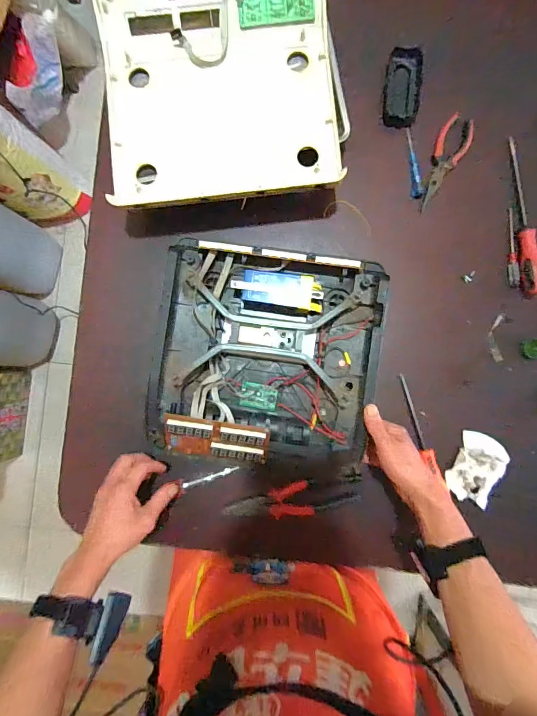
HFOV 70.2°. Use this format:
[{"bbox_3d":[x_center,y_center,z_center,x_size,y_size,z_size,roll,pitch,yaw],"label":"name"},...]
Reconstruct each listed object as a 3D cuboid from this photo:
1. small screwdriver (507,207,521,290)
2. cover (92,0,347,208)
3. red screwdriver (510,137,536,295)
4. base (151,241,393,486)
[{"bbox_3d":[0.381,-0.172,0.596,0.014,0.014,0.125,1,89,0],"label":"small screwdriver"},{"bbox_3d":[-0.073,-0.400,0.559,0.336,0.054,0.359,-5,89,0],"label":"cover"},{"bbox_3d":[0.391,-0.218,0.583,0.029,0.024,0.241,-6,89,0],"label":"red screwdriver"},{"bbox_3d":[-0.004,-0.001,0.566,0.319,0.052,0.314,8,89,0],"label":"base"}]

